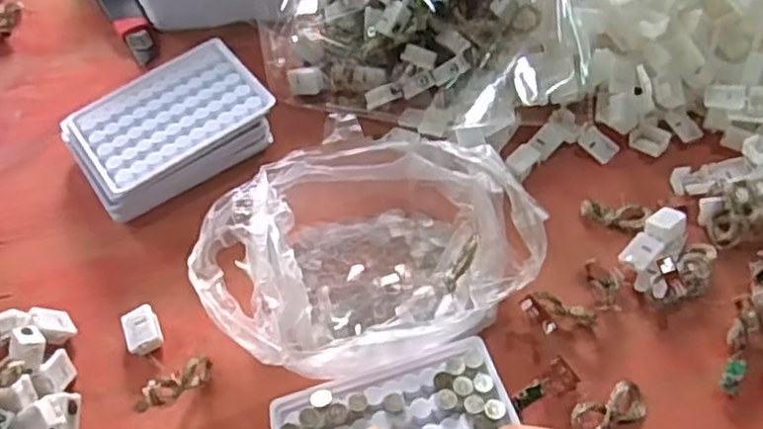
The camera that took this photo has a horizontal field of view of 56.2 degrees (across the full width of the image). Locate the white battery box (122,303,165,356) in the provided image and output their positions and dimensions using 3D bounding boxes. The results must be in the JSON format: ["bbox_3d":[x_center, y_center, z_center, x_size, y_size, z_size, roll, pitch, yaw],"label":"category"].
[{"bbox_3d":[-0.151,0.074,0.453,0.021,0.013,0.029,-21,56,-12],"label":"white battery box"}]

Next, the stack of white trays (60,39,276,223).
[{"bbox_3d":[-0.157,-0.065,0.536,0.138,0.041,0.090,-32,58,-19],"label":"stack of white trays"}]

